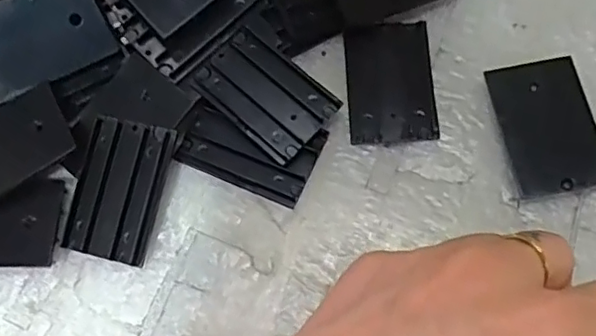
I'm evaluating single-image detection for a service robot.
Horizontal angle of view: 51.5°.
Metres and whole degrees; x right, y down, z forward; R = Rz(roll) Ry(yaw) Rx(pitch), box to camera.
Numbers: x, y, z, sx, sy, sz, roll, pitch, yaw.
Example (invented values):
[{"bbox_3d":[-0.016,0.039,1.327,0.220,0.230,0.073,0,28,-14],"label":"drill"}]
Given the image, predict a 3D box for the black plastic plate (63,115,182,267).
[{"bbox_3d":[-0.070,0.009,0.243,0.033,0.008,0.053,14,84,3],"label":"black plastic plate"}]

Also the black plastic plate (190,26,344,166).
[{"bbox_3d":[-0.014,-0.030,0.254,0.054,0.009,0.035,39,77,17],"label":"black plastic plate"}]

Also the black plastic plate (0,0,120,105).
[{"bbox_3d":[-0.107,-0.053,0.254,0.053,0.010,0.036,-26,106,-4],"label":"black plastic plate"}]

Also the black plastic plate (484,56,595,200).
[{"bbox_3d":[0.098,-0.016,0.245,0.035,0.007,0.055,-10,69,1],"label":"black plastic plate"}]

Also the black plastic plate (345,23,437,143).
[{"bbox_3d":[0.039,-0.036,0.258,0.035,0.007,0.053,-4,69,4],"label":"black plastic plate"}]

